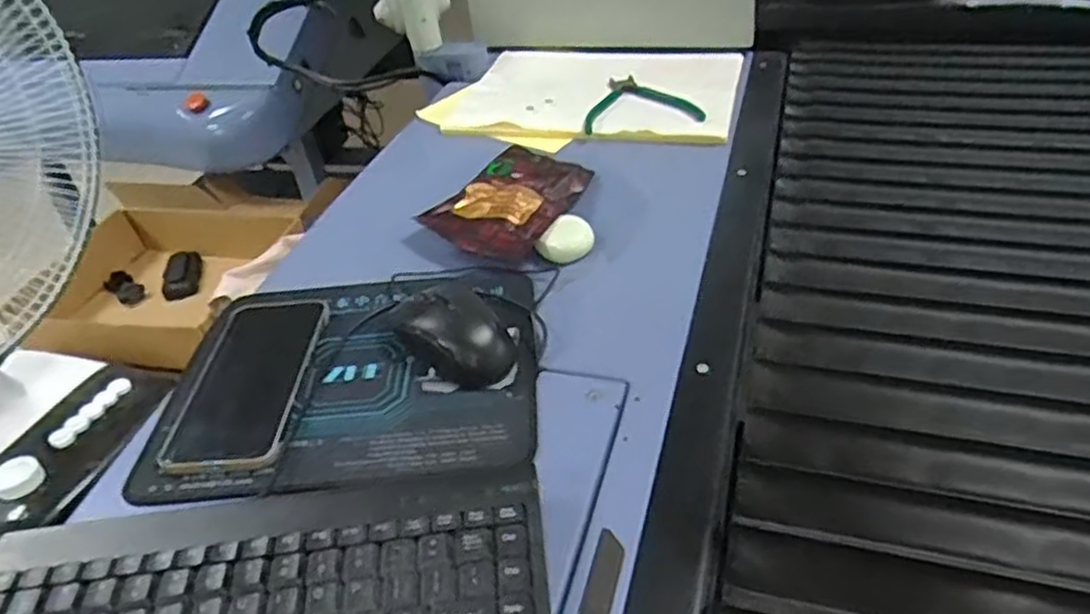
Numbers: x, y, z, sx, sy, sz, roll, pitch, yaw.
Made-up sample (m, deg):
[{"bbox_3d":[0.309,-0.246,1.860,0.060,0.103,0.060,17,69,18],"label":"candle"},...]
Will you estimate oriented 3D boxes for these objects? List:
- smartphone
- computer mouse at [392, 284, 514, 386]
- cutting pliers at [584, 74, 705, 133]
[{"bbox_3d":[-0.206,0.050,0.527,0.080,0.014,0.154,-3,38,5],"label":"smartphone"},{"bbox_3d":[-0.064,0.014,0.530,0.053,0.036,0.097,-31,44,-29],"label":"computer mouse"},{"bbox_3d":[0.100,-0.228,0.823,0.123,0.012,0.121,-7,40,1],"label":"cutting pliers"}]

